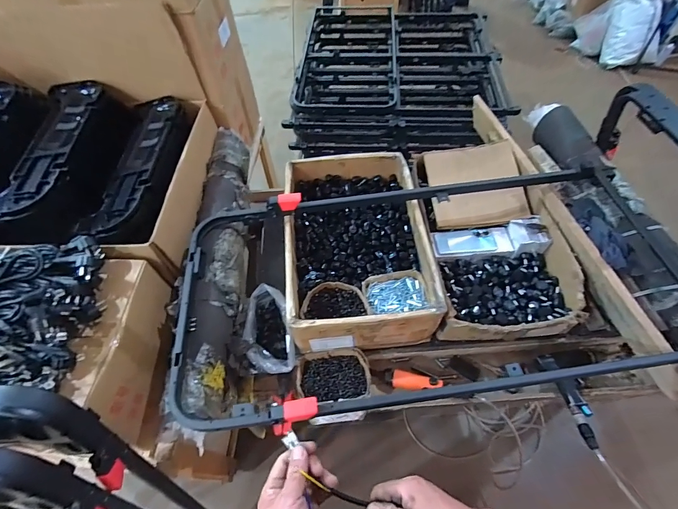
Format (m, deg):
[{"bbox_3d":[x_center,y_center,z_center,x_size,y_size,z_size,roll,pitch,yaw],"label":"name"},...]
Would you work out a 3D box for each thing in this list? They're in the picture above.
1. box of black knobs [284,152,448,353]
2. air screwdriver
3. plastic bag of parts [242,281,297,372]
[{"bbox_3d":[0.039,-0.044,0.935,0.354,0.134,0.553,-6,56,-1],"label":"box of black knobs"},{"bbox_3d":[0.528,0.327,0.782,0.050,0.043,0.219,-3,37,1],"label":"air screwdriver"},{"bbox_3d":[-0.176,0.194,0.866,0.106,0.119,0.214,-16,57,-8],"label":"plastic bag of parts"}]

